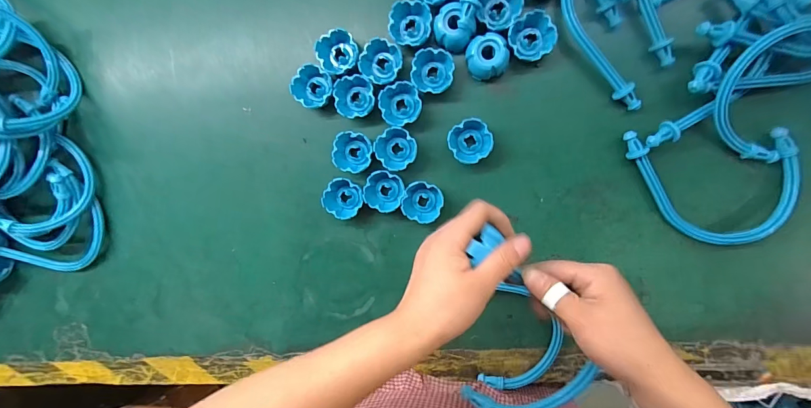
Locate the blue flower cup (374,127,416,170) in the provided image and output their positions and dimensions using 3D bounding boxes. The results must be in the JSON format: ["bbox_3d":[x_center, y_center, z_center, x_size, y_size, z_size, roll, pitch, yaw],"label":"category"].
[{"bbox_3d":[-0.011,-0.066,0.447,0.045,0.026,0.046,1,97,8],"label":"blue flower cup"}]

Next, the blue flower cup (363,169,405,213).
[{"bbox_3d":[-0.025,-0.016,0.457,0.047,0.026,0.047,1,97,8],"label":"blue flower cup"}]

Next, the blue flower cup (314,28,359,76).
[{"bbox_3d":[-0.079,-0.180,0.445,0.047,0.030,0.044,1,97,8],"label":"blue flower cup"}]

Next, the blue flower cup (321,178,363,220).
[{"bbox_3d":[-0.077,-0.007,0.472,0.046,0.030,0.046,1,97,8],"label":"blue flower cup"}]

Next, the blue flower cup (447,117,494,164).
[{"bbox_3d":[0.076,-0.072,0.435,0.047,0.031,0.046,1,97,8],"label":"blue flower cup"}]

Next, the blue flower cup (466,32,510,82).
[{"bbox_3d":[0.092,-0.164,0.415,0.044,0.035,0.043,1,97,8],"label":"blue flower cup"}]

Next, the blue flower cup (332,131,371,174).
[{"bbox_3d":[-0.063,-0.063,0.459,0.045,0.030,0.047,1,97,8],"label":"blue flower cup"}]

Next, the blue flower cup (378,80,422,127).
[{"bbox_3d":[-0.005,-0.118,0.443,0.046,0.027,0.047,1,97,8],"label":"blue flower cup"}]

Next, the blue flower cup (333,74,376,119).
[{"bbox_3d":[-0.059,-0.128,0.448,0.046,0.031,0.047,1,97,8],"label":"blue flower cup"}]

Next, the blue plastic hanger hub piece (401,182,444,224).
[{"bbox_3d":[0.022,-0.003,0.452,0.046,0.028,0.045,1,97,8],"label":"blue plastic hanger hub piece"}]

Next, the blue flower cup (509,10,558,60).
[{"bbox_3d":[0.137,-0.181,0.409,0.045,0.027,0.048,1,97,8],"label":"blue flower cup"}]

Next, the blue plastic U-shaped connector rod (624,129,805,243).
[{"bbox_3d":[0.327,-0.017,0.405,0.168,0.024,0.122,0,96,8],"label":"blue plastic U-shaped connector rod"}]

